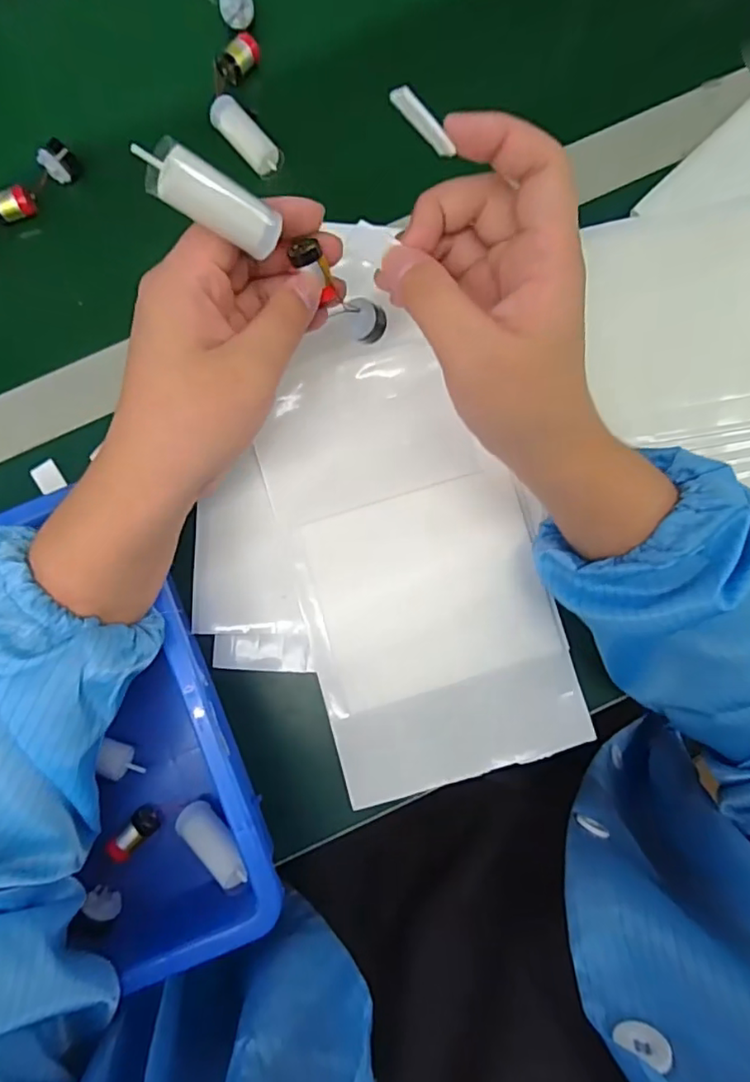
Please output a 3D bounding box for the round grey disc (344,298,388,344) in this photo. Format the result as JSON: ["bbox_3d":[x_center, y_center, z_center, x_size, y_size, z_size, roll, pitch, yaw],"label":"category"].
[{"bbox_3d":[-0.005,-0.120,0.306,0.019,0.008,0.025,-24,121,5],"label":"round grey disc"}]

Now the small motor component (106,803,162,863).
[{"bbox_3d":[-0.136,0.165,0.321,0.015,0.011,0.033,40,68,4],"label":"small motor component"}]

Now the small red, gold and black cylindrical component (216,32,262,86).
[{"bbox_3d":[-0.091,-0.323,0.384,0.017,0.022,0.031,28,85,1],"label":"small red, gold and black cylindrical component"}]

